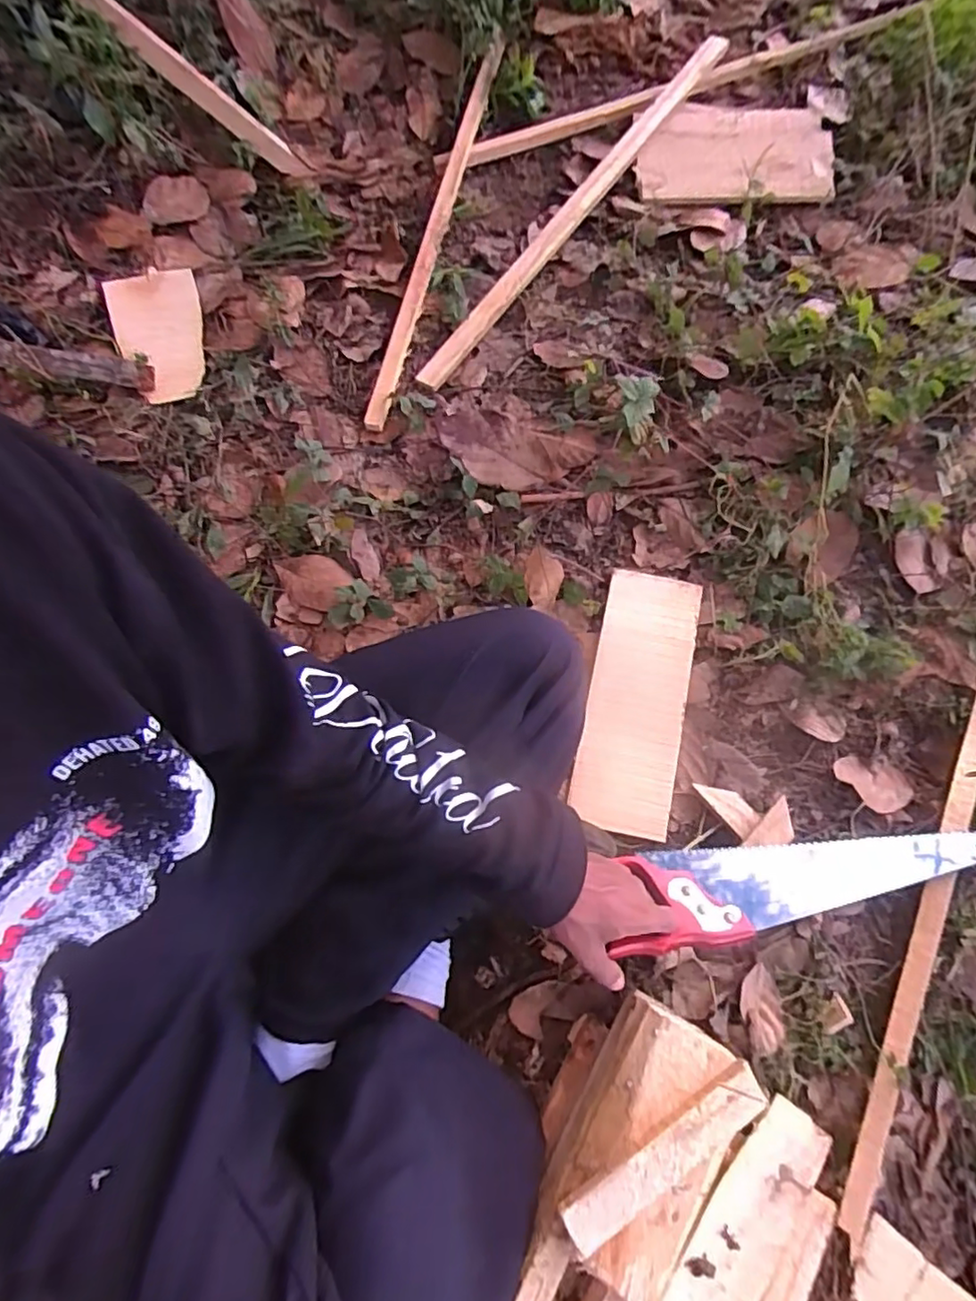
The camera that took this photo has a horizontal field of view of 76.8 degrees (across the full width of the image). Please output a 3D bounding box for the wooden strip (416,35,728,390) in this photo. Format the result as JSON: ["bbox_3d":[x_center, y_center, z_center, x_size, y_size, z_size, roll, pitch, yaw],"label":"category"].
[{"bbox_3d":[0.159,-0.727,0.986,0.042,0.027,0.874,33,74,13],"label":"wooden strip"}]

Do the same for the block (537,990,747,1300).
[{"bbox_3d":[0.127,0.398,0.505,0.103,0.054,0.182,32,72,10],"label":"block"}]

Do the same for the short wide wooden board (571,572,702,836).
[{"bbox_3d":[0.175,0.053,0.718,0.105,0.014,0.306,13,71,7],"label":"short wide wooden board"}]

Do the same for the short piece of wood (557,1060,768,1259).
[{"bbox_3d":[0.137,0.386,0.470,0.178,0.025,0.034,-28,73,-11],"label":"short piece of wood"}]

